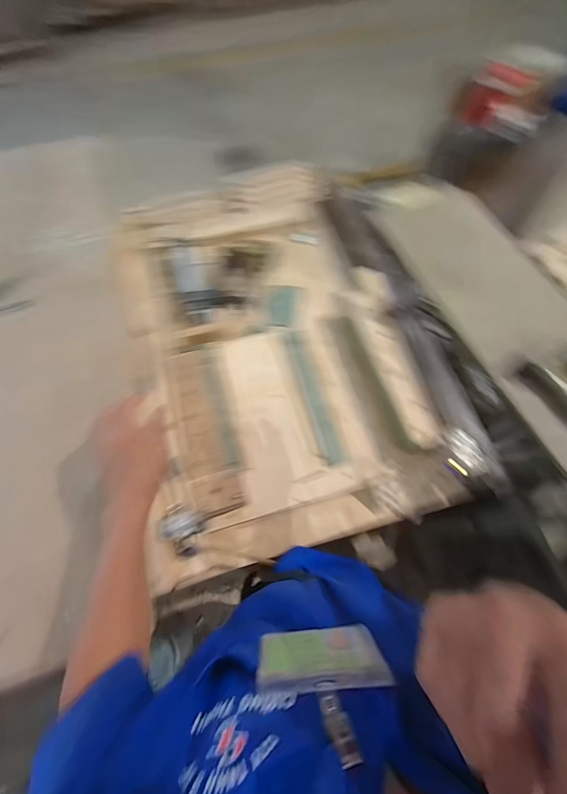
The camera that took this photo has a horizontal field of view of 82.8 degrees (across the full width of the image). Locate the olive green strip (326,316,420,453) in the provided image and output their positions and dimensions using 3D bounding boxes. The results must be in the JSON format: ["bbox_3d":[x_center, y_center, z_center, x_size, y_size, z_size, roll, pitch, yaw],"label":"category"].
[{"bbox_3d":[0.196,-0.035,0.745,0.014,0.072,0.355,-11,68,-36],"label":"olive green strip"}]

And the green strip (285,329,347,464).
[{"bbox_3d":[0.074,-0.012,0.757,0.051,0.016,0.344,-17,66,0],"label":"green strip"}]

